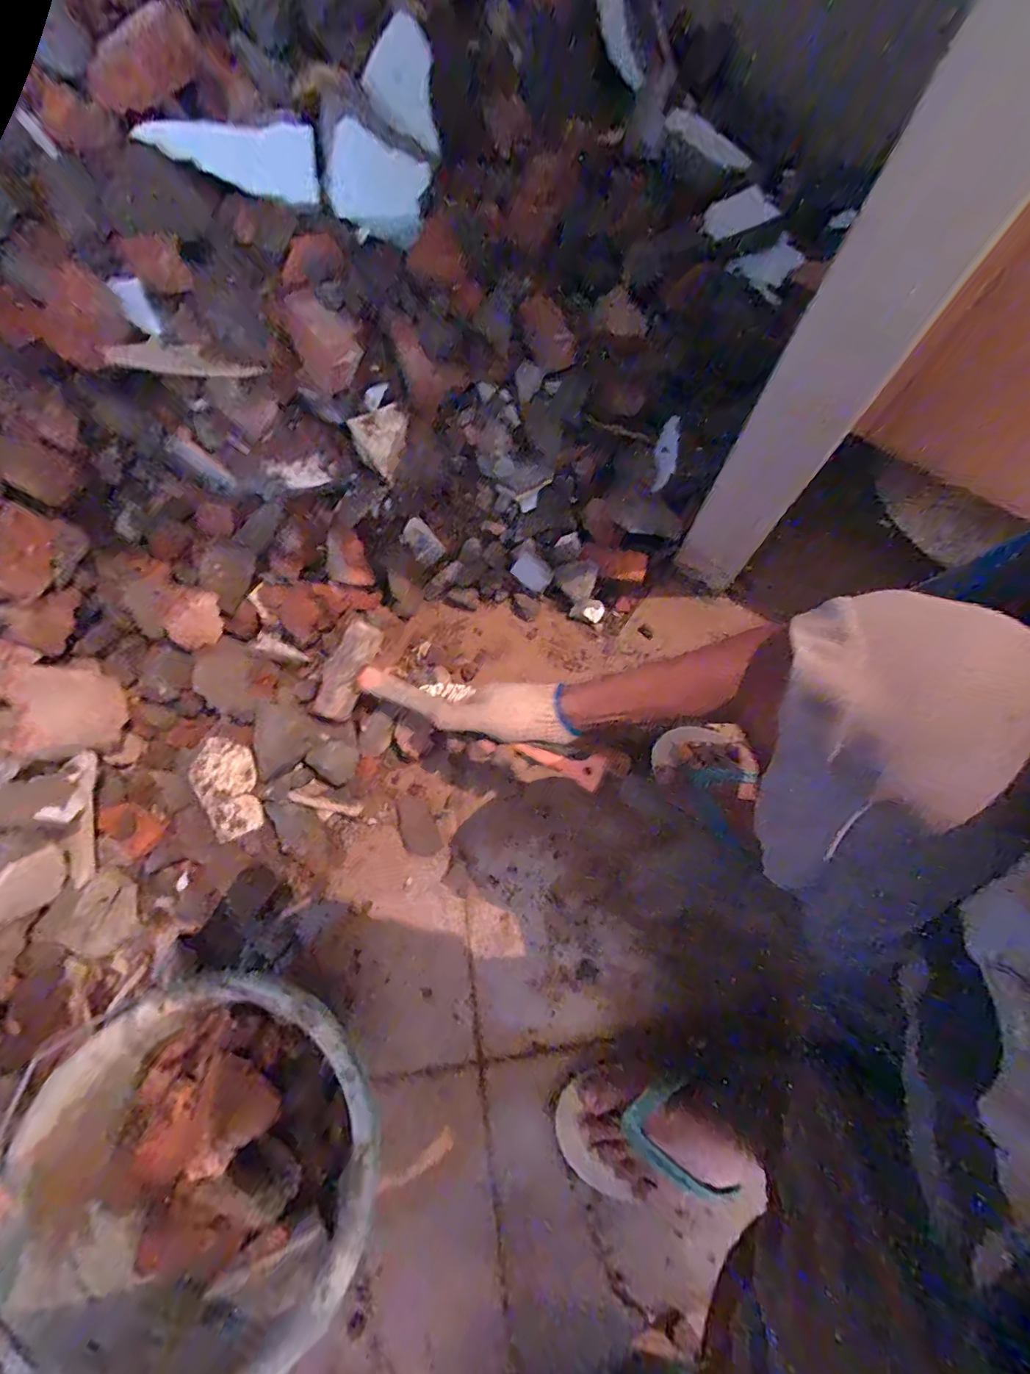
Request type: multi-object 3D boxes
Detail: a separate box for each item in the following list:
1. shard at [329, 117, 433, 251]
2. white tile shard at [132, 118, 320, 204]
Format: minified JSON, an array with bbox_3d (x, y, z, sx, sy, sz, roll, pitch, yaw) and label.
[{"bbox_3d":[-0.151,-0.548,0.530,0.097,0.077,0.019,13,31,-20],"label":"shard"},{"bbox_3d":[-0.278,-0.523,0.473,0.152,0.007,0.061,-5,102,-13],"label":"white tile shard"}]

